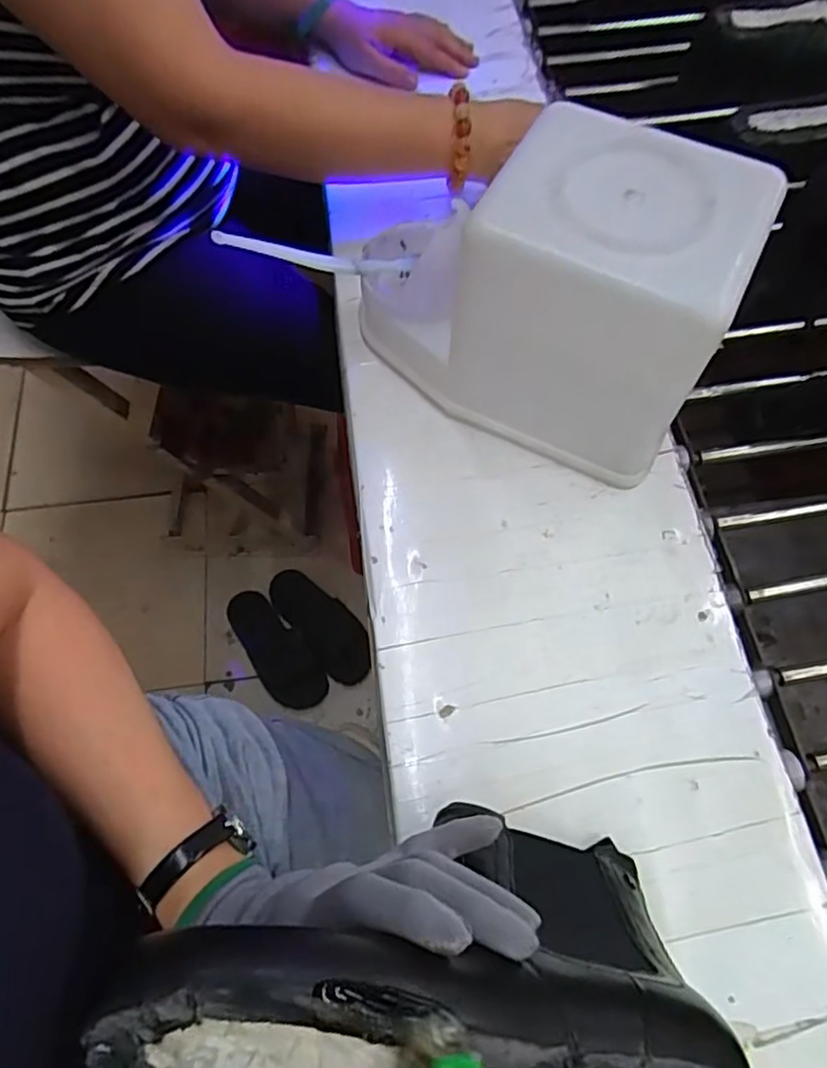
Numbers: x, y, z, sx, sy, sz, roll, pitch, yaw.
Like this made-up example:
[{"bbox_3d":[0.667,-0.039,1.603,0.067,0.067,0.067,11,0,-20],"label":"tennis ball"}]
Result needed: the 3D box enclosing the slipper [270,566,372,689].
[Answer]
[{"bbox_3d":[-0.170,0.166,1.192,0.099,0.060,0.242,-41,71,-15],"label":"slipper"}]

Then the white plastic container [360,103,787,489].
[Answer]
[{"bbox_3d":[0.116,-0.144,0.415,0.147,0.163,0.132,25,67,12],"label":"white plastic container"}]

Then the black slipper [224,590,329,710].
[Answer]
[{"bbox_3d":[-0.252,0.210,1.186,0.095,0.035,0.239,-38,75,-1],"label":"black slipper"}]

